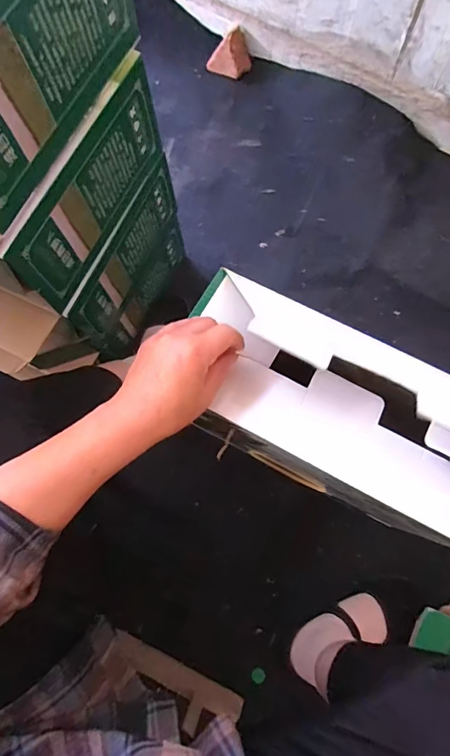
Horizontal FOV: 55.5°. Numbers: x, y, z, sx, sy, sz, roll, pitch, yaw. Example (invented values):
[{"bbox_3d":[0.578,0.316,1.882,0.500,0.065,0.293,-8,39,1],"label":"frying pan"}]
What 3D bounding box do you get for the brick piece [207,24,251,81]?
[{"bbox_3d":[0.010,-0.679,0.902,0.080,0.049,0.067,-34,77,-7],"label":"brick piece"}]

